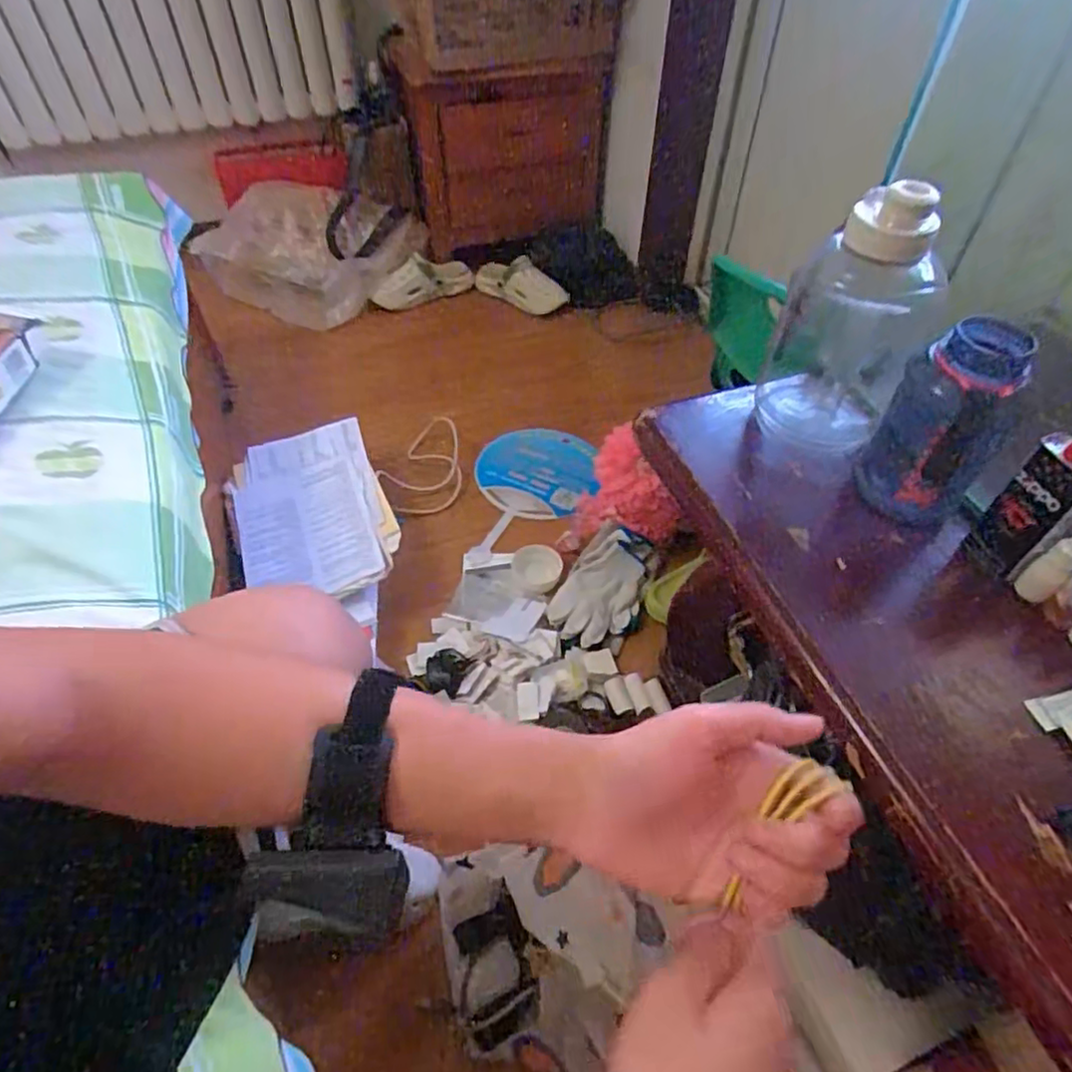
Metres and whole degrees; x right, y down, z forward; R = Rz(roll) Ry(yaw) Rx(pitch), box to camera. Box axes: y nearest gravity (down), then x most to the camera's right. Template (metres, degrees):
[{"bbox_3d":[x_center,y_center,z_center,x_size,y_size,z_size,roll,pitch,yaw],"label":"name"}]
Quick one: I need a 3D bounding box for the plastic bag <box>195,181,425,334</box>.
[{"bbox_3d":[-0.576,-0.722,1.689,0.564,0.340,0.233,-10,50,-9],"label":"plastic bag"}]

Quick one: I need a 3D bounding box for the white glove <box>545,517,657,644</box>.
[{"bbox_3d":[0.112,0.083,1.118,0.132,0.060,0.221,23,53,19],"label":"white glove"}]

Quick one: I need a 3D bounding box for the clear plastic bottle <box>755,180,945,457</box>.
[{"bbox_3d":[0.290,-0.196,0.609,0.117,0.230,0.117,13,50,11],"label":"clear plastic bottle"}]

